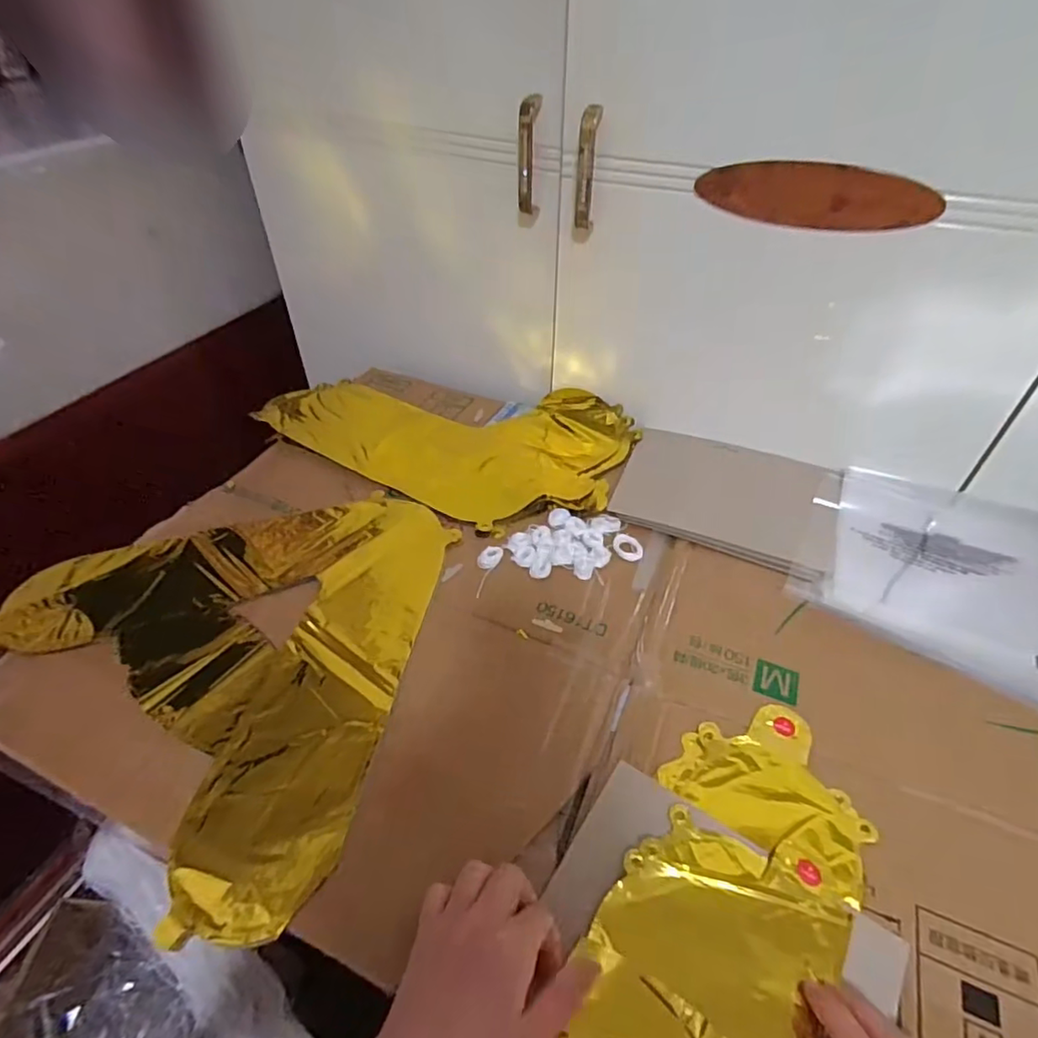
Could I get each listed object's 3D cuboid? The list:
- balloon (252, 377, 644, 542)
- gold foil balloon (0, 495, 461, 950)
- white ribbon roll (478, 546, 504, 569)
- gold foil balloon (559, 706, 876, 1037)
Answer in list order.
[{"bbox_3d":[-0.084,-0.116,0.707,0.419,0.027,0.243,25,48,23],"label":"balloon"},{"bbox_3d":[-0.253,0.088,0.493,0.358,0.008,0.354,13,44,12],"label":"gold foil balloon"},{"bbox_3d":[-0.027,0.036,0.556,0.020,0.006,0.025,18,45,17],"label":"white ribbon roll"},{"bbox_3d":[0.134,0.233,0.366,0.128,0.010,0.257,23,49,21],"label":"gold foil balloon"}]

